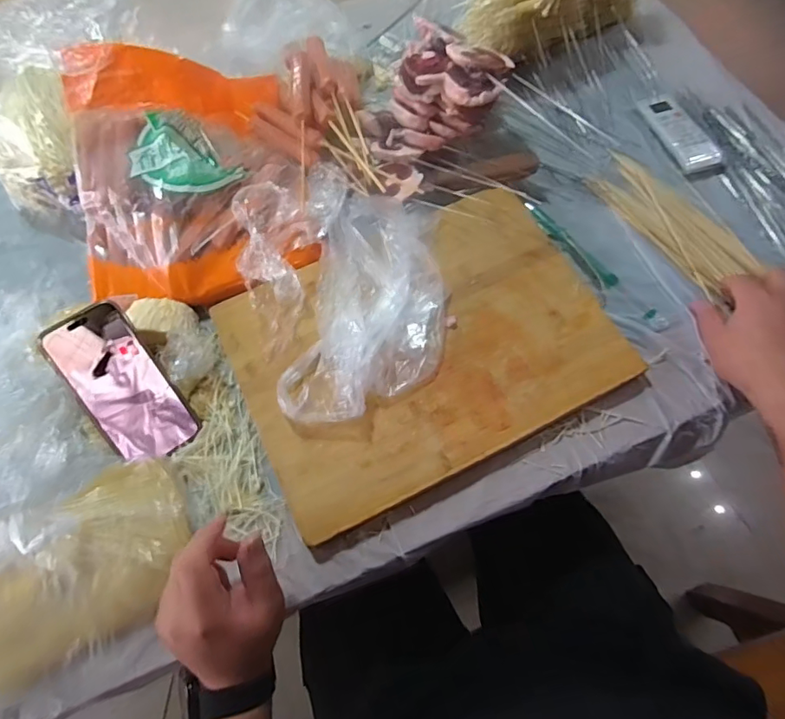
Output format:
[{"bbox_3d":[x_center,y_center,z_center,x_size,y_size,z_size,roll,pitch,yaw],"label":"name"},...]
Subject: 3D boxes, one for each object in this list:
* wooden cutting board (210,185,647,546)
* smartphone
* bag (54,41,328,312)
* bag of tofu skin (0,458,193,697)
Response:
[{"bbox_3d":[0.039,-0.019,0.537,0.385,0.029,0.265,-25,67,-9],"label":"wooden cutting board"},{"bbox_3d":[-0.263,0.026,0.497,0.077,0.010,0.159,-36,99,-14],"label":"smartphone"},{"bbox_3d":[-0.233,-0.209,0.564,0.266,0.119,0.266,-21,67,-7],"label":"bag"},{"bbox_3d":[-0.287,0.182,0.434,0.215,0.064,0.146,-24,67,-8],"label":"bag of tofu skin"}]

